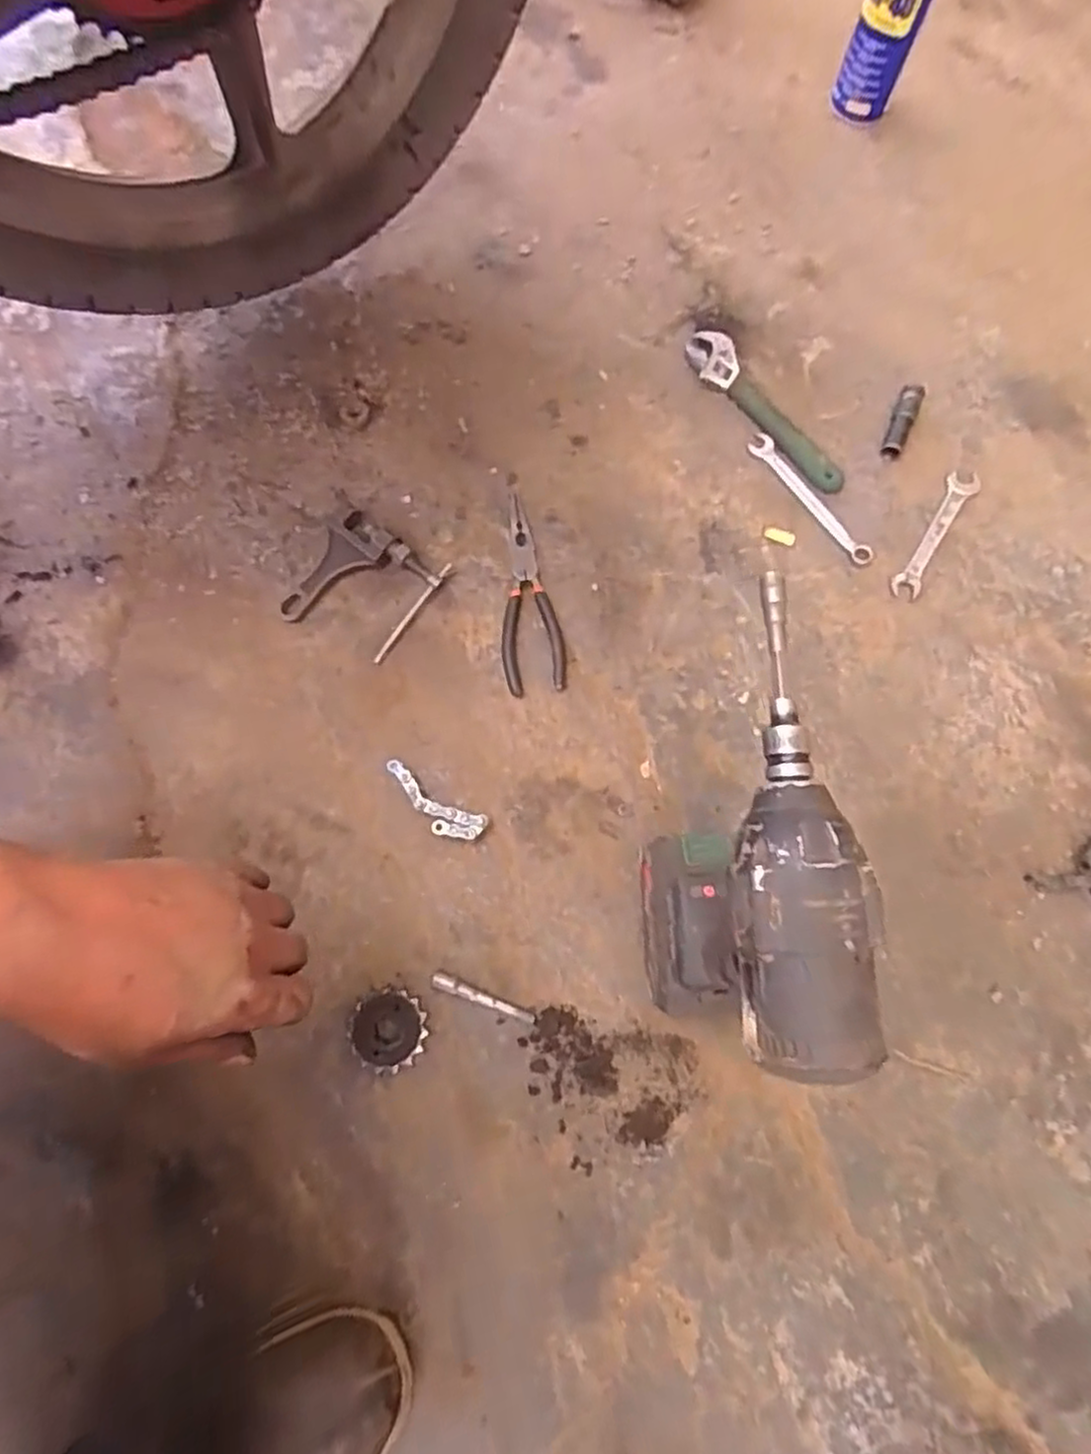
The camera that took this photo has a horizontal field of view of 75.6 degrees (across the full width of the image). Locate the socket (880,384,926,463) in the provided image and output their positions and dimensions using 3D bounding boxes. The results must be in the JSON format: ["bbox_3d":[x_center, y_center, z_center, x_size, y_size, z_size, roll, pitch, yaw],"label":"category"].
[{"bbox_3d":[0.333,-0.285,0.660,0.020,0.017,0.079,25,75,5],"label":"socket"}]

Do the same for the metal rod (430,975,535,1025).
[{"bbox_3d":[-0.047,0.204,0.528,0.080,0.013,0.011,21,75,4],"label":"metal rod"}]

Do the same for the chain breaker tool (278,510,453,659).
[{"bbox_3d":[-0.156,-0.120,0.606,0.108,0.019,0.105,29,76,6],"label":"chain breaker tool"}]

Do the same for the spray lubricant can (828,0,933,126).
[{"bbox_3d":[0.350,-0.714,0.708,0.065,0.173,0.058,27,76,6],"label":"spray lubricant can"}]

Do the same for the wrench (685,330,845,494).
[{"bbox_3d":[0.206,-0.299,0.659,0.044,0.016,0.200,-38,79,-11],"label":"wrench"}]

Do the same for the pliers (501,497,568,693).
[{"bbox_3d":[-0.018,-0.116,0.603,0.051,0.009,0.180,-8,75,-4],"label":"pliers"}]

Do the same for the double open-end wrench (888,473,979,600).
[{"bbox_3d":[0.352,-0.176,0.636,0.027,0.004,0.148,33,76,7],"label":"double open-end wrench"}]

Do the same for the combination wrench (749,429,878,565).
[{"bbox_3d":[0.241,-0.207,0.641,0.022,0.007,0.154,-34,78,-10],"label":"combination wrench"}]

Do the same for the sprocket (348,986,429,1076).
[{"bbox_3d":[-0.117,0.225,0.524,0.055,0.014,0.055,0,75,-1],"label":"sprocket"}]

